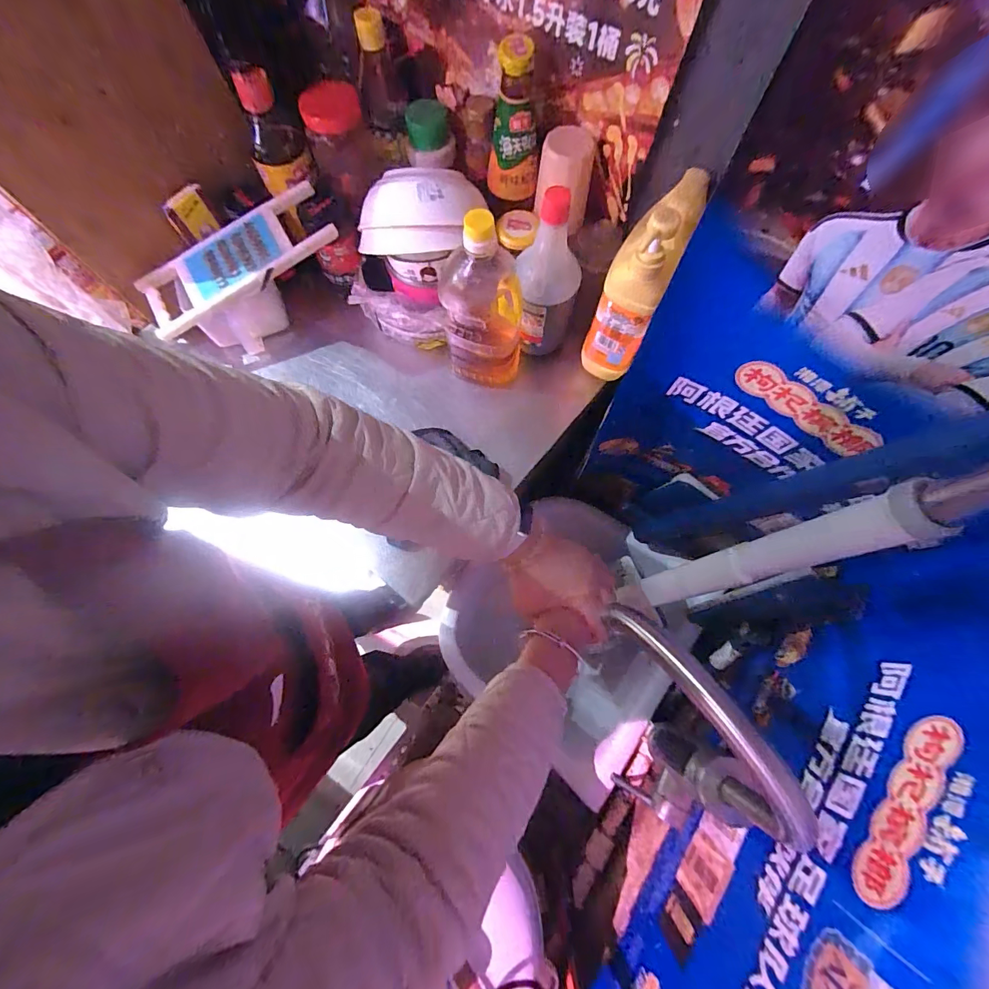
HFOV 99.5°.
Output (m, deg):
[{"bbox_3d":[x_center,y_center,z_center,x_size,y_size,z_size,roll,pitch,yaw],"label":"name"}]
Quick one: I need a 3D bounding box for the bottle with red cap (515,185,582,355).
[{"bbox_3d":[0.066,-0.262,0.527,0.074,0.204,0.060,7,73,2],"label":"bottle with red cap"}]

